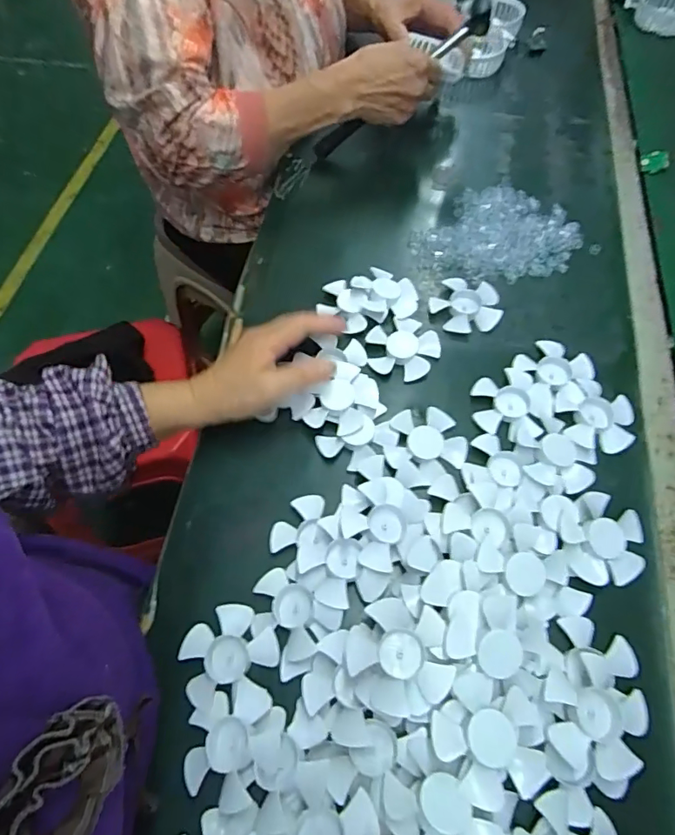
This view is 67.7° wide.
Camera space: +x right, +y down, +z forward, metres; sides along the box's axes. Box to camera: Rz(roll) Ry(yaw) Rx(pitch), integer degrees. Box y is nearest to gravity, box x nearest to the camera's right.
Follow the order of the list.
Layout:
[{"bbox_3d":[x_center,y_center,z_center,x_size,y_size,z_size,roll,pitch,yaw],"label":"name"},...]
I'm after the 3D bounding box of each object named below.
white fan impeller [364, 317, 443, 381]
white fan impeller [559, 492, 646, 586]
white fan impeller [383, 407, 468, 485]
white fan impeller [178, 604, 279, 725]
[{"bbox_3d":[0.063,-0.069,0.491,0.069,0.015,0.063,20,64,11],"label":"white fan impeller"},{"bbox_3d":[0.209,0.094,0.393,0.067,0.014,0.066,0,61,0],"label":"white fan impeller"},{"bbox_3d":[0.076,0.023,0.441,0.067,0.014,0.064,0,61,0],"label":"white fan impeller"},{"bbox_3d":[-0.079,0.173,0.362,0.070,0.017,0.070,7,62,4],"label":"white fan impeller"}]

